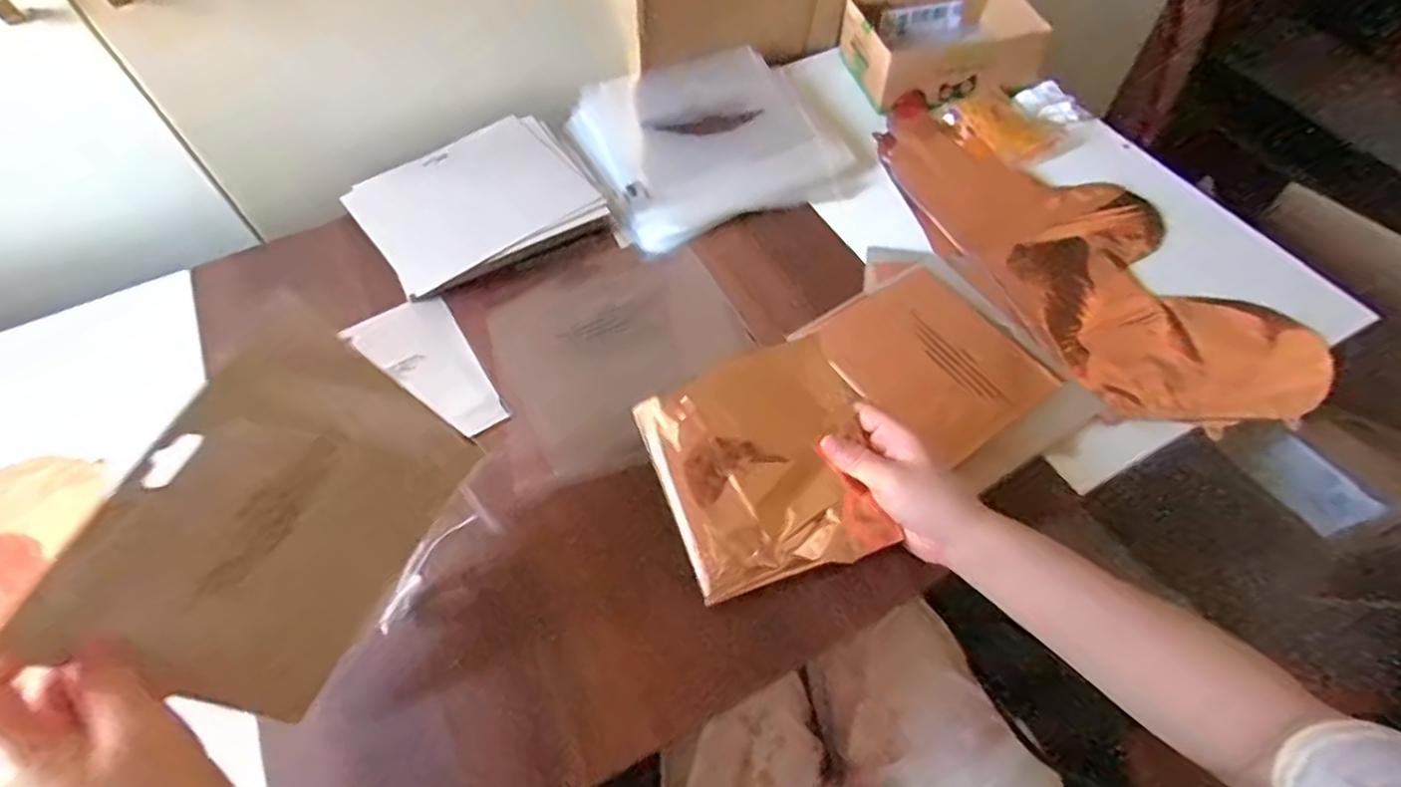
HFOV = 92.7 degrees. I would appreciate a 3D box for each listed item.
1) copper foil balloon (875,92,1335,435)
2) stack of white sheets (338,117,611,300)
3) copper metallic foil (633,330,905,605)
[{"bbox_3d":[0.332,-0.135,0.621,0.211,0.033,0.443,-27,61,-14],"label":"copper foil balloon"},{"bbox_3d":[-0.209,-0.181,0.637,0.202,0.033,0.168,-34,63,-18],"label":"stack of white sheets"},{"bbox_3d":[0.045,0.049,0.455,0.140,0.018,0.149,-22,76,-5],"label":"copper metallic foil"}]

